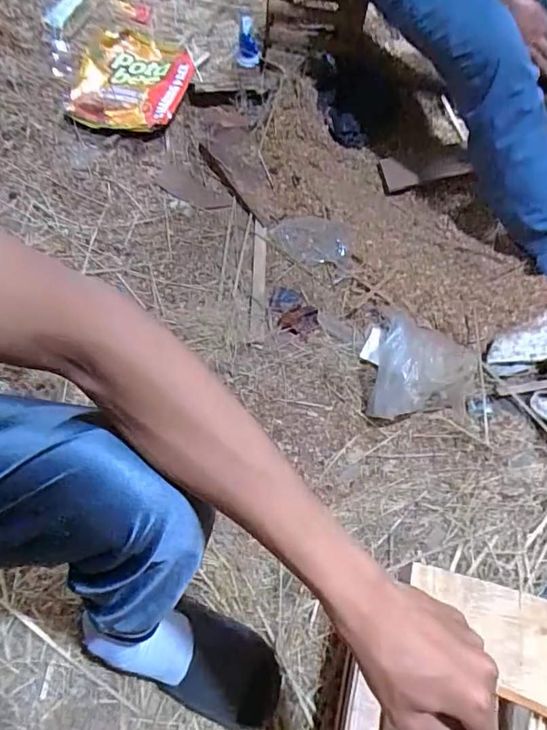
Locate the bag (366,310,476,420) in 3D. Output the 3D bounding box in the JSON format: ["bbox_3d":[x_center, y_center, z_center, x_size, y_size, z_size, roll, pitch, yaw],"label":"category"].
[{"bbox_3d":[0.259,-0.001,0.869,0.160,0.093,0.216,21,62,0],"label":"bag"}]

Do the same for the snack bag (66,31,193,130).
[{"bbox_3d":[-0.299,-0.597,1.065,0.213,0.052,0.265,17,62,-2],"label":"snack bag"}]

